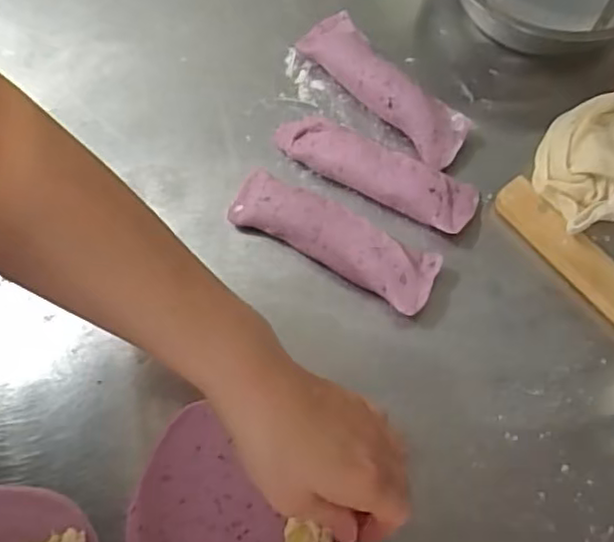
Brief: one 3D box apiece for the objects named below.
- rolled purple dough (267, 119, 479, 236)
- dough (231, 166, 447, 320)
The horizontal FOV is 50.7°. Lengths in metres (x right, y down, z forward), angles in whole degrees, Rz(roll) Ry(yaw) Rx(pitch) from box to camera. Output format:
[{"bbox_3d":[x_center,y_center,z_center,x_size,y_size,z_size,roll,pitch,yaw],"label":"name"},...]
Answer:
[{"bbox_3d":[0.047,-0.074,0.469,0.154,0.030,0.040,25,72,11],"label":"rolled purple dough"},{"bbox_3d":[0.017,-0.023,0.455,0.153,0.028,0.044,29,73,13],"label":"dough"}]

